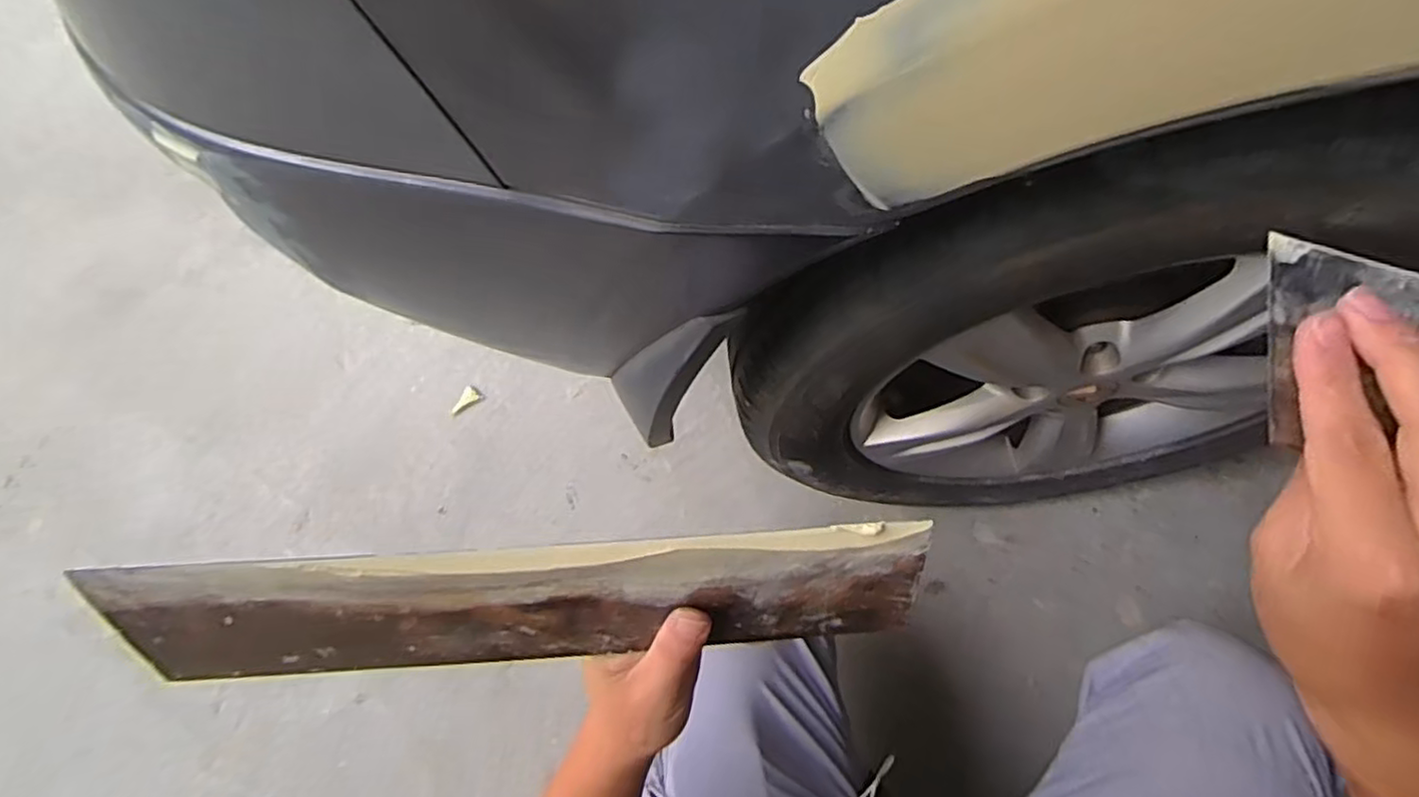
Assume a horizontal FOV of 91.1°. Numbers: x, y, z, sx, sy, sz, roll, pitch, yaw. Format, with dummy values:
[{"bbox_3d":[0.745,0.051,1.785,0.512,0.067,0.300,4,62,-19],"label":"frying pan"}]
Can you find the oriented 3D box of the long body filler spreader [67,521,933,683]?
[{"bbox_3d":[-0.079,0.097,0.326,0.359,0.087,0.006,-2,39,-4],"label":"long body filler spreader"}]

